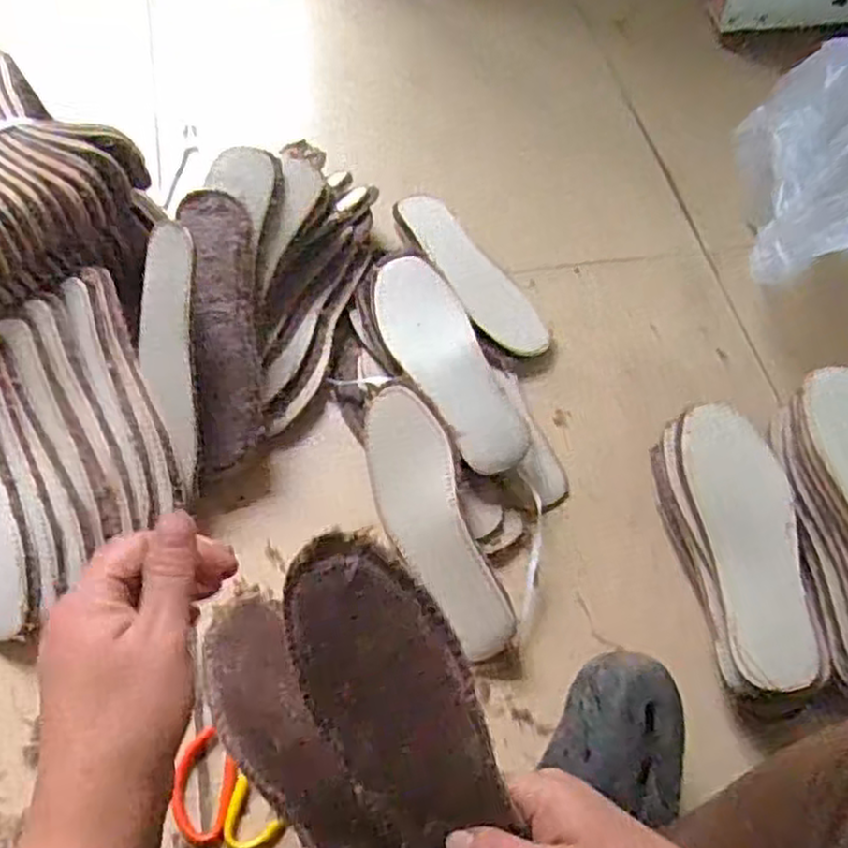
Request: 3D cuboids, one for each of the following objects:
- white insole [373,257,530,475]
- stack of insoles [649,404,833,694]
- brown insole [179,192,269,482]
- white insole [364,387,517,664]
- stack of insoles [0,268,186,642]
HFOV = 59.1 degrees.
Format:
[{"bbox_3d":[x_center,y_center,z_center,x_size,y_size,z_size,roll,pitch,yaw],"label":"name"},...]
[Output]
[{"bbox_3d":[0.018,-0.061,0.699,0.076,0.017,0.237,-25,65,-1],"label":"white insole"},{"bbox_3d":[0.271,0.106,0.643,0.096,0.082,0.242,-6,61,-9],"label":"stack of insoles"},{"bbox_3d":[-0.172,-0.082,0.652,0.063,0.024,0.234,-4,90,-24],"label":"brown insole"},{"bbox_3d":[0.004,0.083,0.649,0.082,0.013,0.241,-29,71,25],"label":"white insole"},{"bbox_3d":[-0.322,0.027,0.643,0.199,0.096,0.259,-22,65,-17],"label":"stack of insoles"}]

